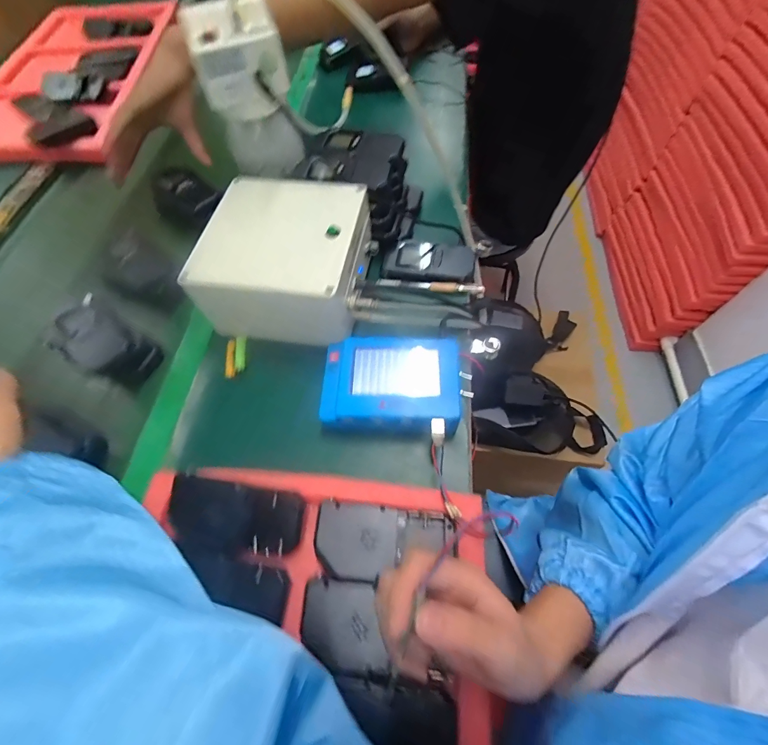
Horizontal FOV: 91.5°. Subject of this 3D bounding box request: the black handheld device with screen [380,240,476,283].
[{"bbox_3d":[0.058,-0.145,0.485,0.115,0.020,0.064,9,62,8],"label":"black handheld device with screen"}]

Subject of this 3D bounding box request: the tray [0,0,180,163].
[{"bbox_3d":[-0.620,-0.604,0.747,0.324,0.043,0.561,-4,61,1],"label":"tray"}]

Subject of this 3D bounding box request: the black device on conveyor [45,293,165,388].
[{"bbox_3d":[-0.321,-0.035,0.426,0.102,0.047,0.067,24,65,15],"label":"black device on conveyor"}]

